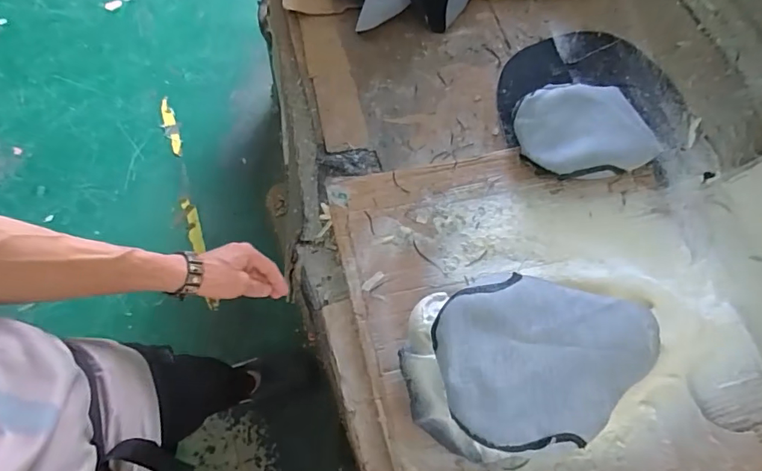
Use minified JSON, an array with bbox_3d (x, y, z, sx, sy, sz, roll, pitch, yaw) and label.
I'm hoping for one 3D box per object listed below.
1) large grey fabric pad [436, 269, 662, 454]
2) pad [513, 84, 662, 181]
[{"bbox_3d":[0.210,0.141,0.549,0.297,0.028,0.186,5,63,-20],"label":"large grey fabric pad"},{"bbox_3d":[0.335,-0.180,0.779,0.223,0.046,0.173,-3,67,-7],"label":"pad"}]

